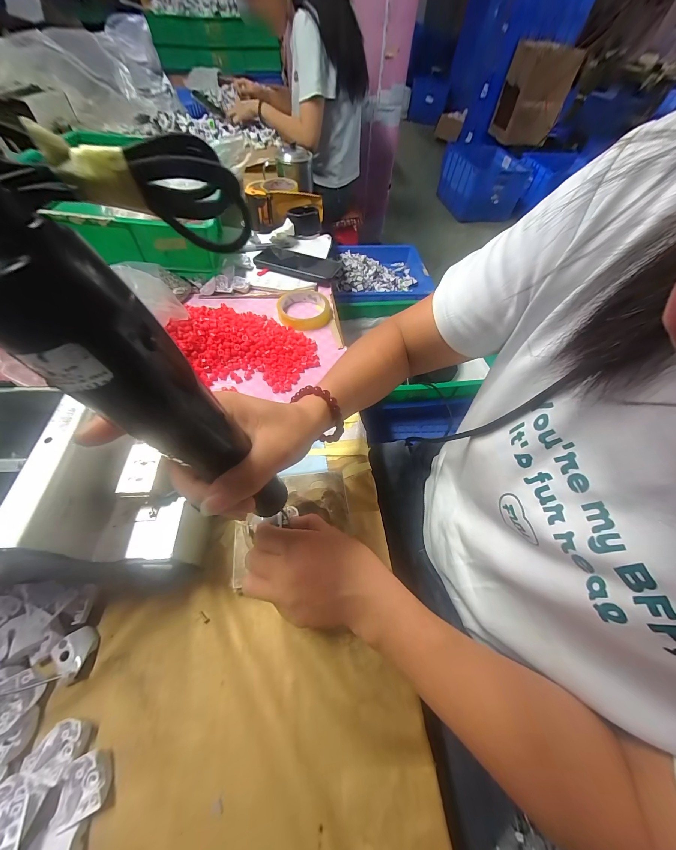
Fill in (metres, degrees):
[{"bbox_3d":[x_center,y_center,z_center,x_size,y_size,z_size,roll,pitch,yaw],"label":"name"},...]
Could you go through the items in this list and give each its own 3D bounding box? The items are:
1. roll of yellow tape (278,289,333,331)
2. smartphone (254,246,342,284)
[{"bbox_3d":[-0.059,-0.205,0.496,0.089,0.021,0.099,-7,59,-9],"label":"roll of yellow tape"},{"bbox_3d":[-0.081,-0.330,0.578,0.175,0.016,0.085,22,58,10],"label":"smartphone"}]

